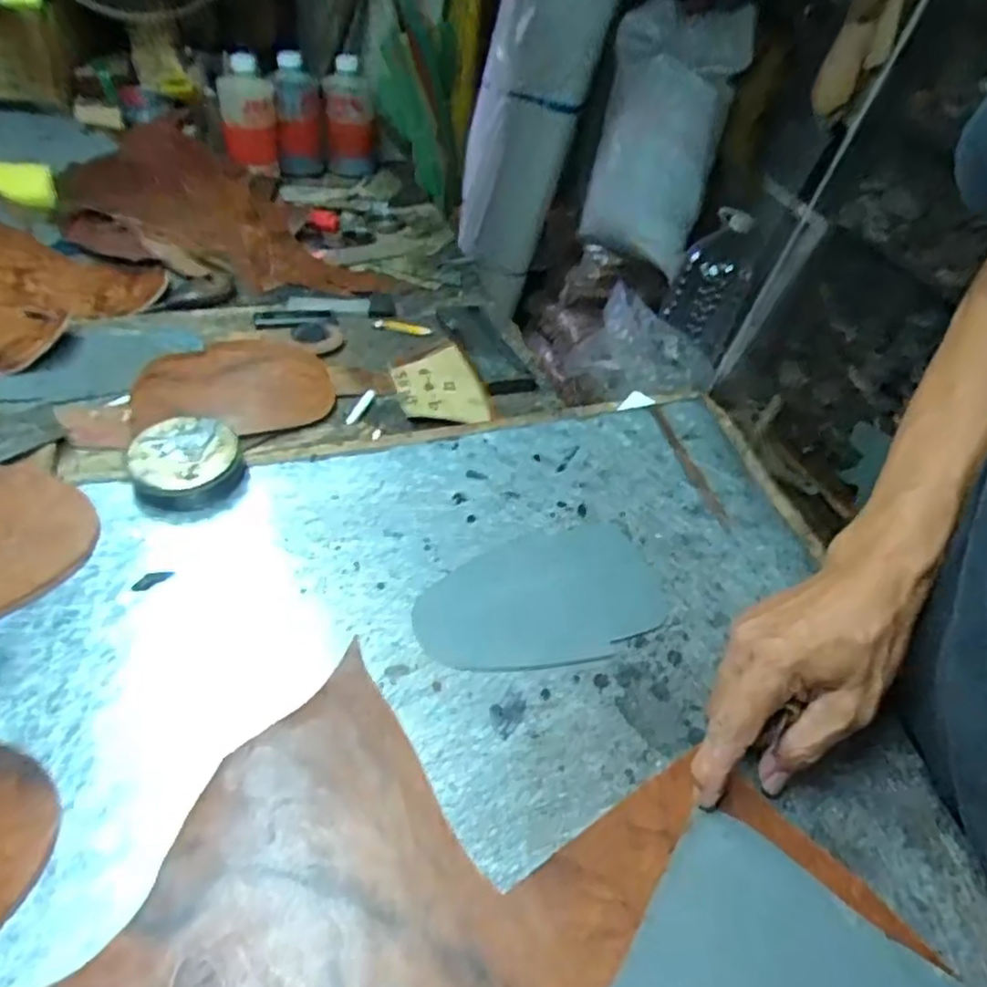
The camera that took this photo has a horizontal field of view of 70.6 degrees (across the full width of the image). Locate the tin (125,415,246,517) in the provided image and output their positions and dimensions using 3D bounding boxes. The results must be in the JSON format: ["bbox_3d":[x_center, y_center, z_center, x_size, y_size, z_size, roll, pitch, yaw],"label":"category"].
[{"bbox_3d":[-0.223,-0.021,0.509,0.077,0.036,0.070,4,44,-4],"label":"tin"}]

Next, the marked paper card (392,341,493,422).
[{"bbox_3d":[-0.050,-0.102,0.646,0.079,0.012,0.121,-9,45,-16],"label":"marked paper card"}]

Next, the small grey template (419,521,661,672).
[{"bbox_3d":[0.030,0.068,0.463,0.162,0.004,0.100,-10,47,-14],"label":"small grey template"}]

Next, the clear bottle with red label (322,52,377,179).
[{"bbox_3d":[-0.209,-0.552,1.026,0.076,0.146,0.055,-1,44,-13],"label":"clear bottle with red label"}]

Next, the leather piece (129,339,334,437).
[{"bbox_3d":[-0.230,-0.100,0.614,0.162,0.023,0.098,-9,45,-17],"label":"leather piece"}]

